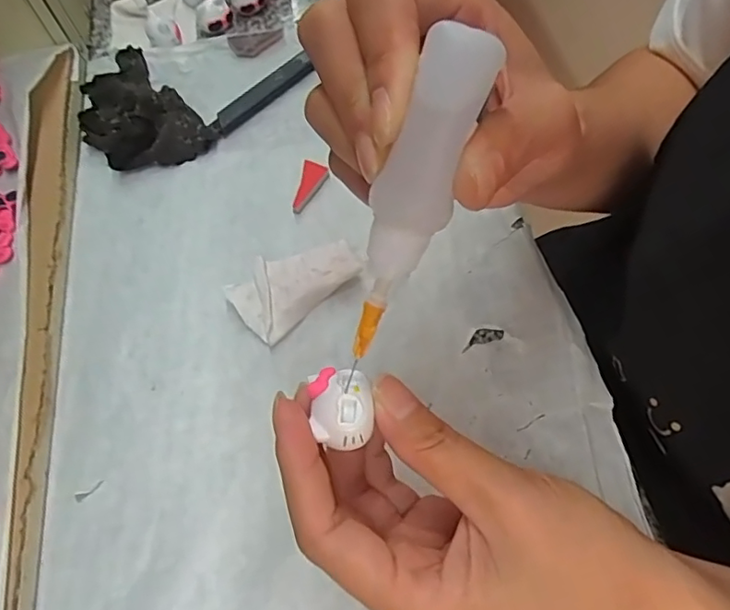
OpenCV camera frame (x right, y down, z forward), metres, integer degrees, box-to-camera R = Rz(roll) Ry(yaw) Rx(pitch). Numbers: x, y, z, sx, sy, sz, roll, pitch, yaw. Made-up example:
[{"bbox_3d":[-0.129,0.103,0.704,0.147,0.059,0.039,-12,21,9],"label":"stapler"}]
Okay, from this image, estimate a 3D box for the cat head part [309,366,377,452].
[{"bbox_3d":[-0.007,0.030,0.173,0.018,0.006,0.024,-7,60,-4],"label":"cat head part"}]

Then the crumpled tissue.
[{"bbox_3d":[-0.036,-0.011,0.290,0.063,0.018,0.036,-35,65,-18],"label":"crumpled tissue"}]

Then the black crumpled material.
[{"bbox_3d":[-0.145,-0.121,0.354,0.062,0.018,0.100,-38,66,-20],"label":"black crumpled material"}]

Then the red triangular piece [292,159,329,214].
[{"bbox_3d":[-0.031,-0.068,0.326,0.015,0.007,0.034,9,60,5],"label":"red triangular piece"}]

